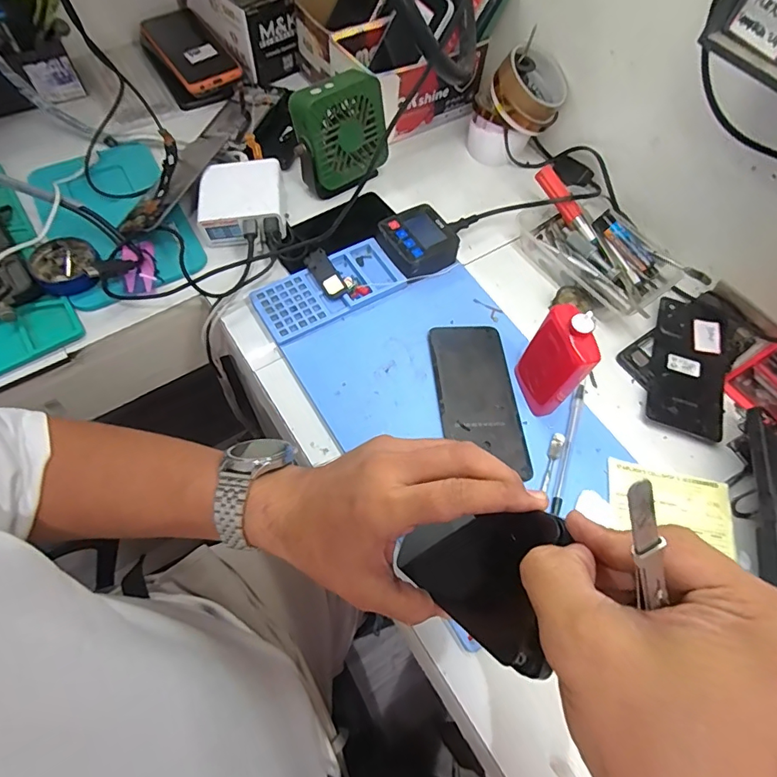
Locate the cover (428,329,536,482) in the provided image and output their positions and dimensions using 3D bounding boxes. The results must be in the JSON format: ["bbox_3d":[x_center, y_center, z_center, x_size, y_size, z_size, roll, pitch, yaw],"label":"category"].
[{"bbox_3d":[0.082,0.004,0.436,0.073,0.011,0.154,-2,66,-4],"label":"cover"}]

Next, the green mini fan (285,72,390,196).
[{"bbox_3d":[-0.056,-0.285,0.524,0.101,0.112,0.045,-35,53,-19],"label":"green mini fan"}]

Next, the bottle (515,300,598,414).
[{"bbox_3d":[0.143,-0.022,0.401,0.023,0.110,0.060,-18,65,-13],"label":"bottle"}]

